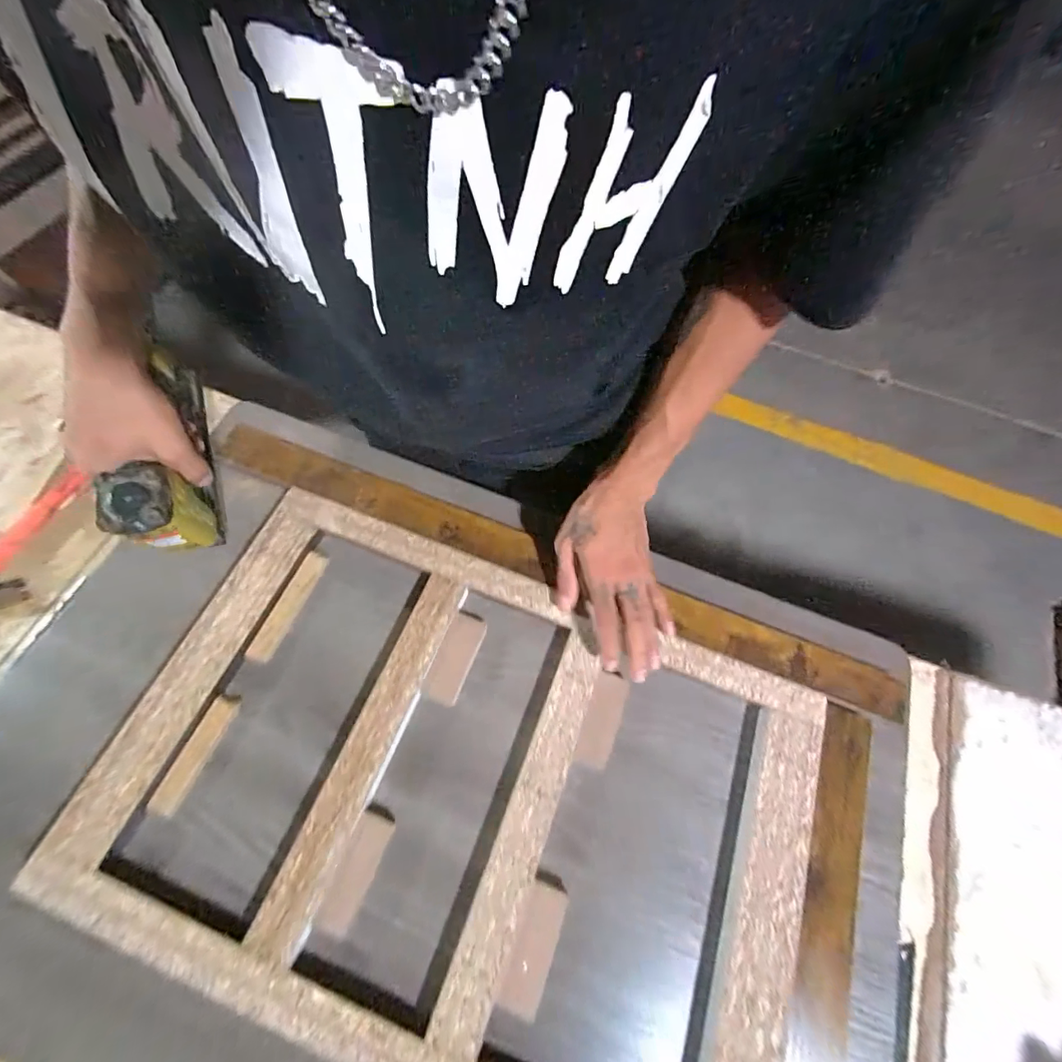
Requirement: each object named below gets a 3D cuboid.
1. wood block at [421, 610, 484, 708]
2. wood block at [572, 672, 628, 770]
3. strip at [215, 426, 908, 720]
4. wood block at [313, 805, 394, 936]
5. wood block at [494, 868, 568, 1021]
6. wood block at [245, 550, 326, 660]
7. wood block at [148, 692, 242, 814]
[{"bbox_3d":[-0.070,0.116,0.440,0.032,0.012,0.080,20,67,8],"label":"wood block"},{"bbox_3d":[0.064,0.171,0.432,0.031,0.011,0.079,18,67,7],"label":"wood block"},{"bbox_3d":[0.003,0.029,0.489,0.727,0.014,0.054,21,67,7],"label":"strip"},{"bbox_3d":[-0.139,0.269,0.380,0.028,0.019,0.081,17,67,7],"label":"wood block"},{"bbox_3d":[0.001,0.313,0.363,0.031,0.016,0.083,18,67,7],"label":"wood block"},{"bbox_3d":[-0.230,0.071,0.458,0.019,0.015,0.111,21,67,8],"label":"wood block"},{"bbox_3d":[-0.281,0.188,0.402,0.018,0.013,0.095,21,67,9],"label":"wood block"}]

